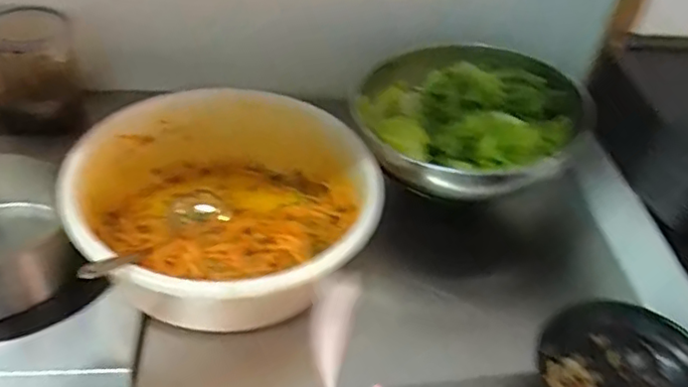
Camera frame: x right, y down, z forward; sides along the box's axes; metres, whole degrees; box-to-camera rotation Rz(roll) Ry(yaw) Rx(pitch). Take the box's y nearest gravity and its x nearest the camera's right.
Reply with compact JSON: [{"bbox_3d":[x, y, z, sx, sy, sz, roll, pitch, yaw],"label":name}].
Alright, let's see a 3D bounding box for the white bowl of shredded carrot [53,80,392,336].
[{"bbox_3d":[-0.142,0.017,0.777,0.338,0.139,0.356,4,41,-3],"label":"white bowl of shredded carrot"}]

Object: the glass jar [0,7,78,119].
[{"bbox_3d":[-0.480,-0.185,0.956,0.121,0.179,0.119,-16,46,-23],"label":"glass jar"}]

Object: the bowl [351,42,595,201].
[{"bbox_3d":[0.171,-0.111,0.856,0.290,0.111,0.282,7,41,1],"label":"bowl"}]

